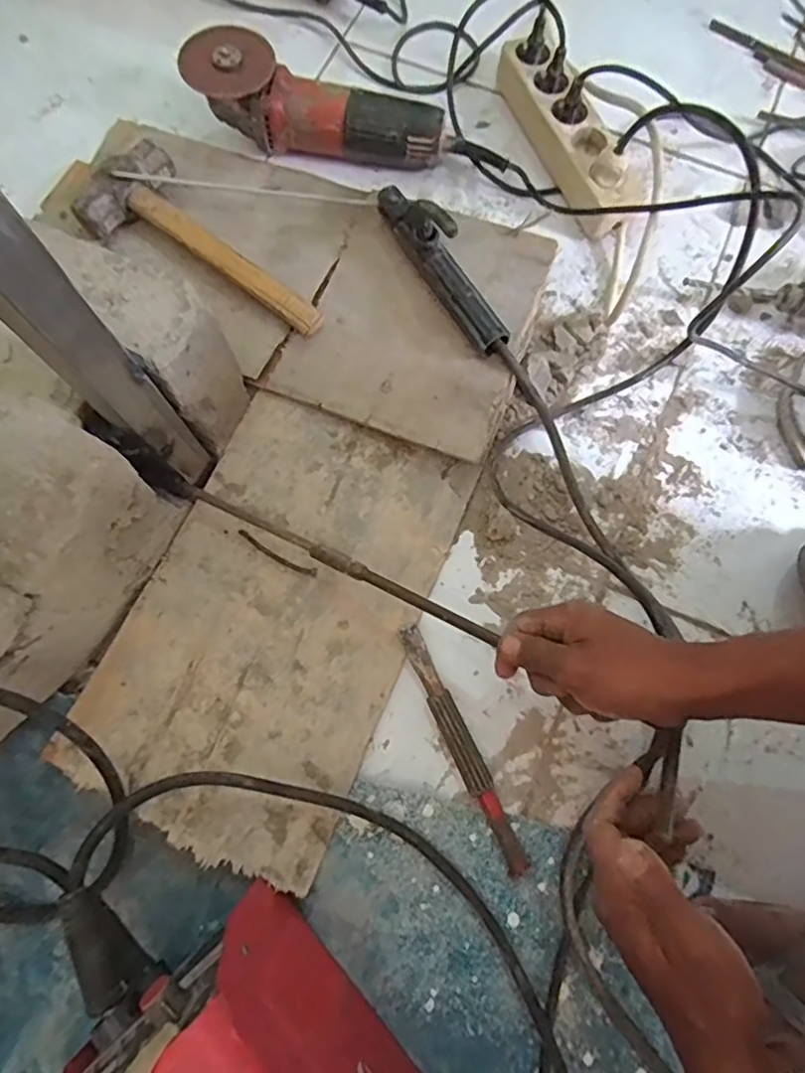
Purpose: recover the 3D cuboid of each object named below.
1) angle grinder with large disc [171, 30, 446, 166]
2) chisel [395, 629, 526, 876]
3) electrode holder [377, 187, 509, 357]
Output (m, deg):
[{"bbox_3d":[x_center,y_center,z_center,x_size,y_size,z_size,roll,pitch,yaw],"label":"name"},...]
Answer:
[{"bbox_3d":[-0.085,-0.443,0.628,0.267,0.087,0.074,14,75,3],"label":"angle grinder with large disc"},{"bbox_3d":[0.047,0.170,0.494,0.020,0.015,0.210,-25,77,-7],"label":"chisel"},{"bbox_3d":[0.035,-0.254,0.556,0.037,0.052,0.200,-33,78,-9],"label":"electrode holder"}]

